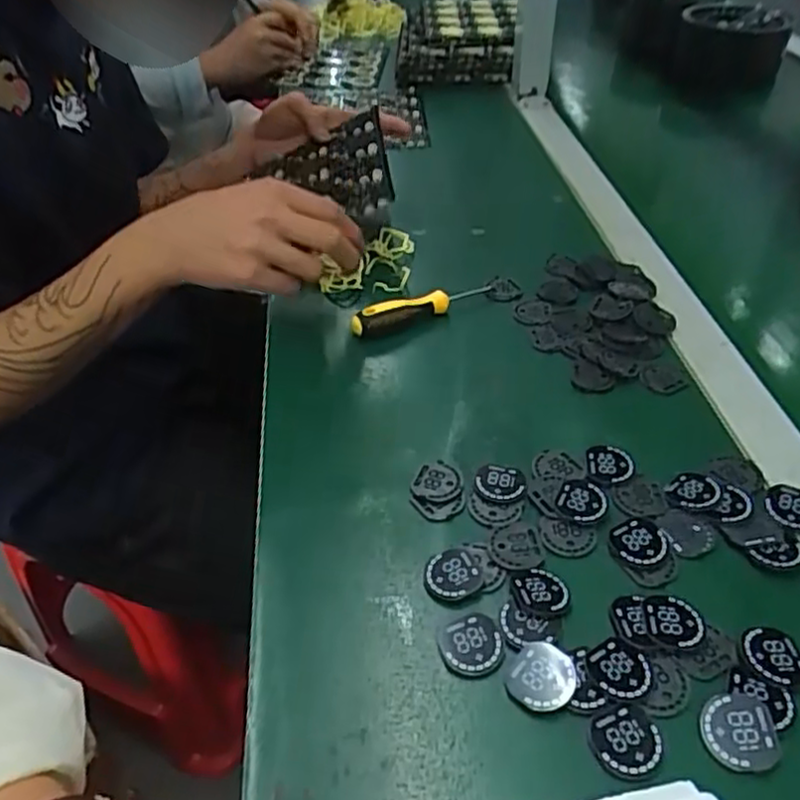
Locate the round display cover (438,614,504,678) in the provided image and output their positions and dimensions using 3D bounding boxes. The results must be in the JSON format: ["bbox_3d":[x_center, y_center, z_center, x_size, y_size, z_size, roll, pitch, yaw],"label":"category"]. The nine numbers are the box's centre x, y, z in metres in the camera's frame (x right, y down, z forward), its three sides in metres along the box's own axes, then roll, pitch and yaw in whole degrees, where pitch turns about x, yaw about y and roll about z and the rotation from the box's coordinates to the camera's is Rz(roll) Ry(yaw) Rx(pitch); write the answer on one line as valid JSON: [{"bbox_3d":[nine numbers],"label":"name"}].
[{"bbox_3d":[0.035,0.119,0.343,0.031,0.004,0.031,-2,43,2],"label":"round display cover"}]

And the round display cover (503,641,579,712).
[{"bbox_3d":[0.067,0.129,0.328,0.029,0.004,0.031,-2,43,2],"label":"round display cover"}]

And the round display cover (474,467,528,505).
[{"bbox_3d":[0.060,0.050,0.420,0.031,0.004,0.027,-1,43,3],"label":"round display cover"}]

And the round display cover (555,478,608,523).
[{"bbox_3d":[0.106,0.057,0.408,0.028,0.004,0.033,16,46,20],"label":"round display cover"}]

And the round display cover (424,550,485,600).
[{"bbox_3d":[0.029,0.092,0.373,0.030,0.004,0.029,-2,43,2],"label":"round display cover"}]

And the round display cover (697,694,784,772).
[{"bbox_3d":[0.148,0.145,0.308,0.031,0.004,0.031,-7,54,10],"label":"round display cover"}]

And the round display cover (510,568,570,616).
[{"bbox_3d":[0.073,0.098,0.362,0.028,0.004,0.029,-2,43,2],"label":"round display cover"}]

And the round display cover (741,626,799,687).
[{"bbox_3d":[0.178,0.120,0.333,0.030,0.006,0.029,-2,43,2],"label":"round display cover"}]

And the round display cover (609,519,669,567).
[{"bbox_3d":[0.130,0.077,0.384,0.029,0.006,0.030,-2,43,2],"label":"round display cover"}]

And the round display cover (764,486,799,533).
[{"bbox_3d":[0.224,0.062,0.398,0.031,0.005,0.029,-2,43,2],"label":"round display cover"}]

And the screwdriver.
[{"bbox_3d":[0.018,-0.073,0.544,0.117,0.025,0.015,-23,46,-20],"label":"screwdriver"}]

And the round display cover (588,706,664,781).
[{"bbox_3d":[0.099,0.149,0.307,0.030,0.004,0.032,-2,43,2],"label":"round display cover"}]

